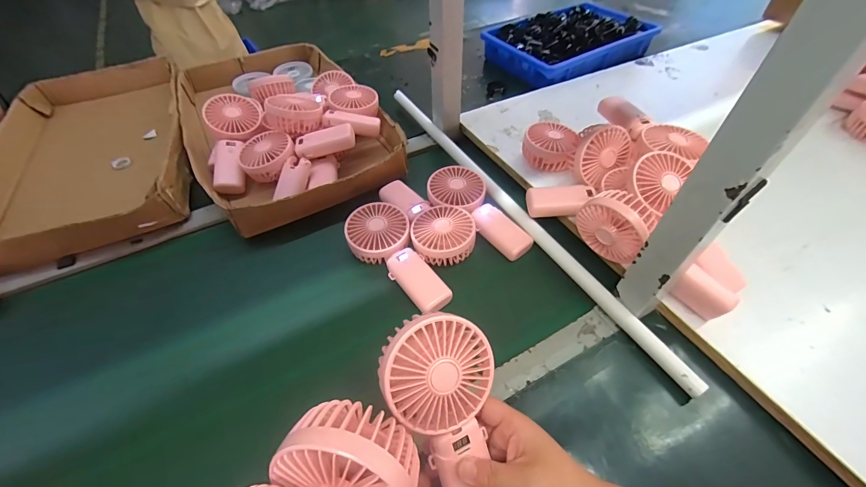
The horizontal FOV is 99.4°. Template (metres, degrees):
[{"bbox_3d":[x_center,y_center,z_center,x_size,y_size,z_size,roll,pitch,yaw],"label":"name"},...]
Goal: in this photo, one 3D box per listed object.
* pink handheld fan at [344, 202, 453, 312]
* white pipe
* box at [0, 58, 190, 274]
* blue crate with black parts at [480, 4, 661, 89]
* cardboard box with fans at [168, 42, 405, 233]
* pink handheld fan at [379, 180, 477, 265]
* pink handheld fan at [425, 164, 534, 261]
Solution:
[{"bbox_3d":[-0.054,0.016,0.489,0.085,0.031,0.186,-23,54,-17],"label":"pink handheld fan"},{"bbox_3d":[0.106,-0.071,0.560,0.020,0.022,0.669,-24,54,-19],"label":"white pipe"},{"bbox_3d":[-0.609,-0.171,0.671,0.299,0.084,0.526,-20,53,-15],"label":"box"},{"bbox_3d":[0.320,-0.460,0.846,0.363,0.064,0.237,-20,53,-16],"label":"blue crate with black parts"},{"bbox_3d":[-0.288,-0.246,0.680,0.322,0.101,0.502,-25,55,-19],"label":"cardboard box with fans"},{"bbox_3d":[-0.010,-0.044,0.538,0.085,0.034,0.179,-24,54,-19],"label":"pink handheld fan"},{"bbox_3d":[0.062,-0.046,0.539,0.086,0.037,0.180,-25,55,-19],"label":"pink handheld fan"}]

